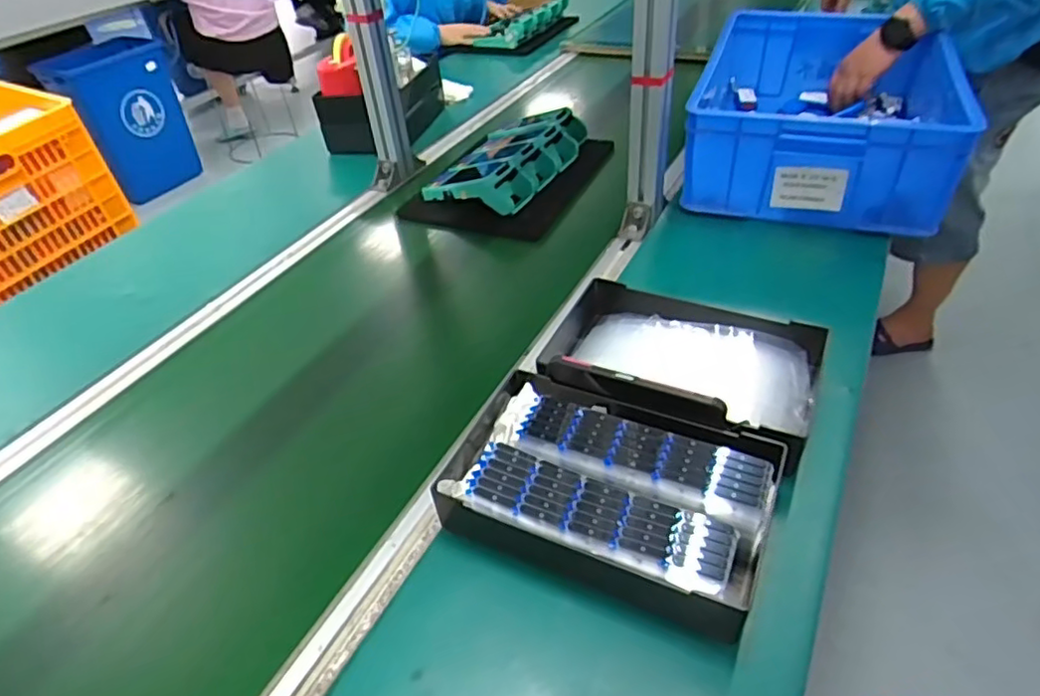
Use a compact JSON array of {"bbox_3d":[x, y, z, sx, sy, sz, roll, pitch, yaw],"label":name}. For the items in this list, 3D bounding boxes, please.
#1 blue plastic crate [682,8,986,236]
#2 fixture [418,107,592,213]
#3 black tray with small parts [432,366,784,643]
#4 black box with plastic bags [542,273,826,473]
[{"bbox_3d":[0.466,-0.368,1.003,0.339,0.159,0.470,11,43,18],"label":"blue plastic crate"},{"bbox_3d":[-0.012,-0.315,1.056,0.166,0.064,0.297,21,47,27],"label":"fixture"},{"bbox_3d":[0.073,0.116,0.543,0.267,0.067,0.176,14,45,21],"label":"black tray with small parts"},{"bbox_3d":[0.160,0.011,0.647,0.265,0.075,0.184,16,45,22],"label":"black box with plastic bags"}]

